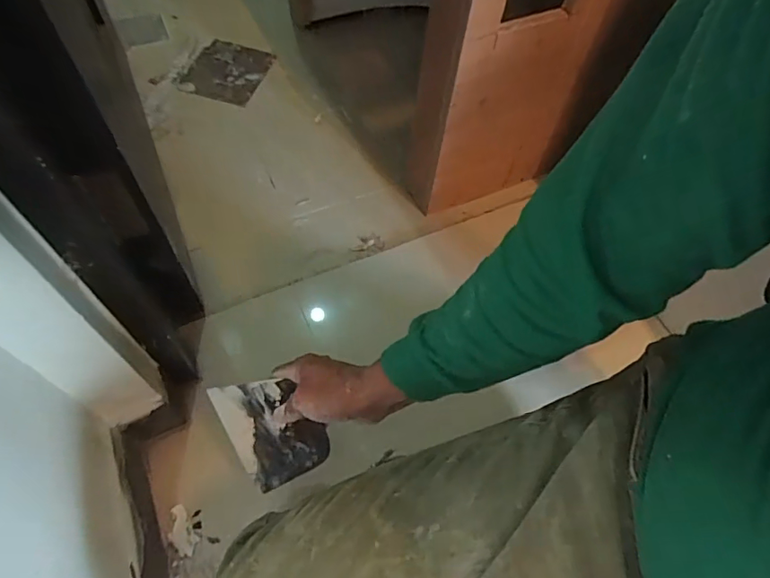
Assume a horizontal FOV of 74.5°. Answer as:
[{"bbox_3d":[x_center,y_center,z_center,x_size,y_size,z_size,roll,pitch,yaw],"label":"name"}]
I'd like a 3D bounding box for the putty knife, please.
[{"bbox_3d":[-0.120,0.156,0.556,0.093,0.144,0.005,-18,25,-2],"label":"putty knife"}]

